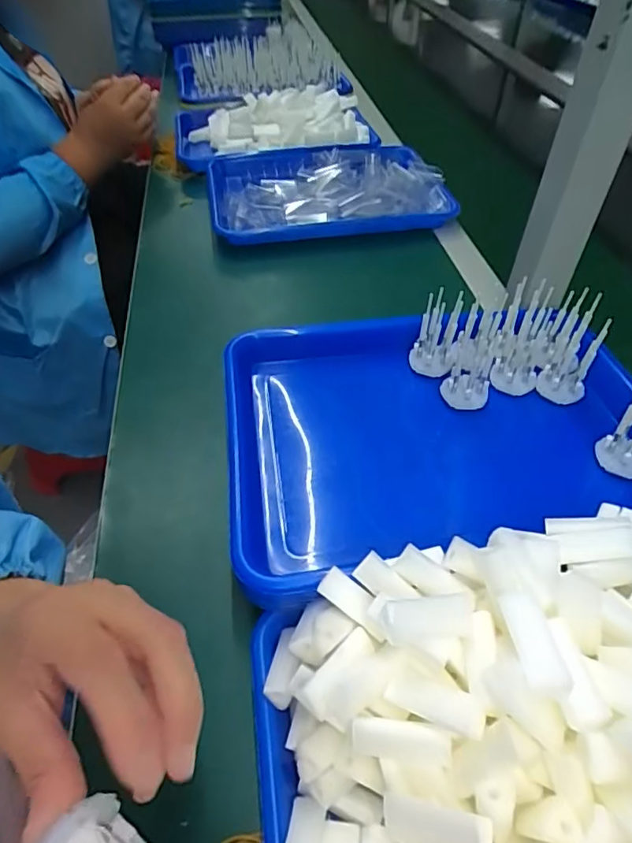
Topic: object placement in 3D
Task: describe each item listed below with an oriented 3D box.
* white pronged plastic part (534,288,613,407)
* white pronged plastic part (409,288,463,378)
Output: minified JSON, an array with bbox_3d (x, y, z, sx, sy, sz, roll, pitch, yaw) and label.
[{"bbox_3d":[0.217,-0.065,0.439,0.035,0.073,0.066,17,49,14],"label":"white pronged plastic part"},{"bbox_3d":[0.103,-0.076,0.449,0.034,0.069,0.029,9,48,7],"label":"white pronged plastic part"}]

